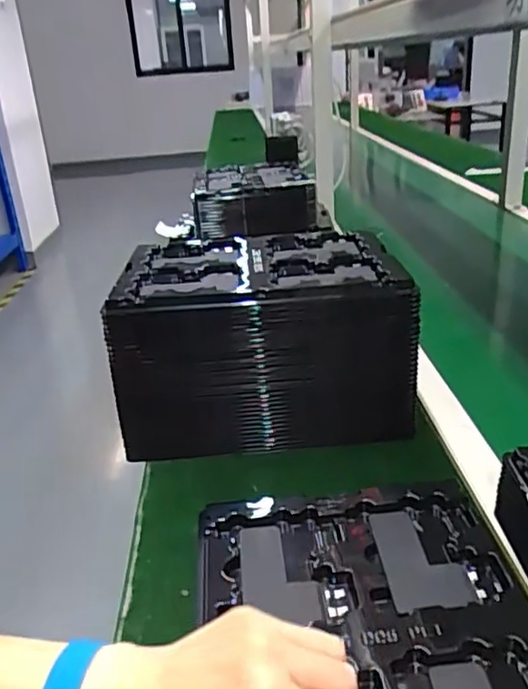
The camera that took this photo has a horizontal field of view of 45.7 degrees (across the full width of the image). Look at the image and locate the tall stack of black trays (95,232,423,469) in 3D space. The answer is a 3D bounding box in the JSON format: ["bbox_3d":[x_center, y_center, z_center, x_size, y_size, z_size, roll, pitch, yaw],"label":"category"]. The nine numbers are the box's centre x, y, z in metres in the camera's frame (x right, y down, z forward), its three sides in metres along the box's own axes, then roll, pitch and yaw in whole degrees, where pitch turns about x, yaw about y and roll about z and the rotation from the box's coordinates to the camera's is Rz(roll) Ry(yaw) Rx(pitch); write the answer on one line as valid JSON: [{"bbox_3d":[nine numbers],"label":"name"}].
[{"bbox_3d":[-0.001,-0.008,0.711,0.297,0.176,0.212,-5,24,-1],"label":"tall stack of black trays"}]

